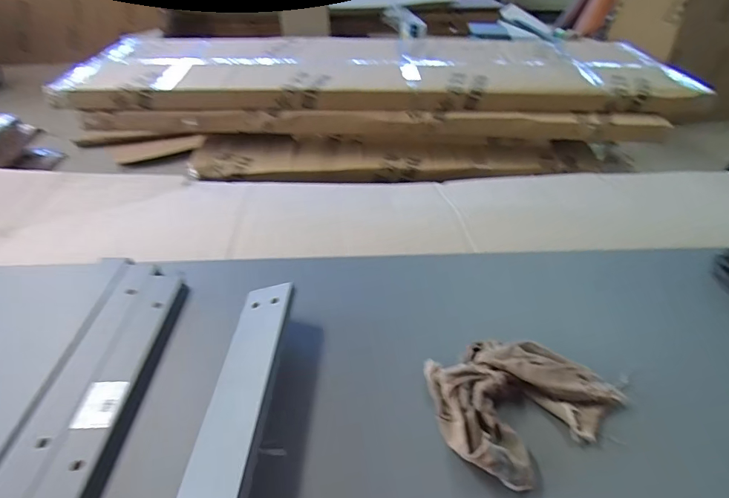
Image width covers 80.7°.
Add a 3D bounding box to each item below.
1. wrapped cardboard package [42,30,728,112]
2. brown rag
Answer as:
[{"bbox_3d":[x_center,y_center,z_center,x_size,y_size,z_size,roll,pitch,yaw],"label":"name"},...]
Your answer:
[{"bbox_3d":[0.070,-0.632,1.509,1.953,0.096,0.681,-2,39,-3],"label":"wrapped cardboard package"},{"bbox_3d":[0.187,0.171,0.524,0.215,0.032,0.163,-20,44,-24],"label":"brown rag"}]

